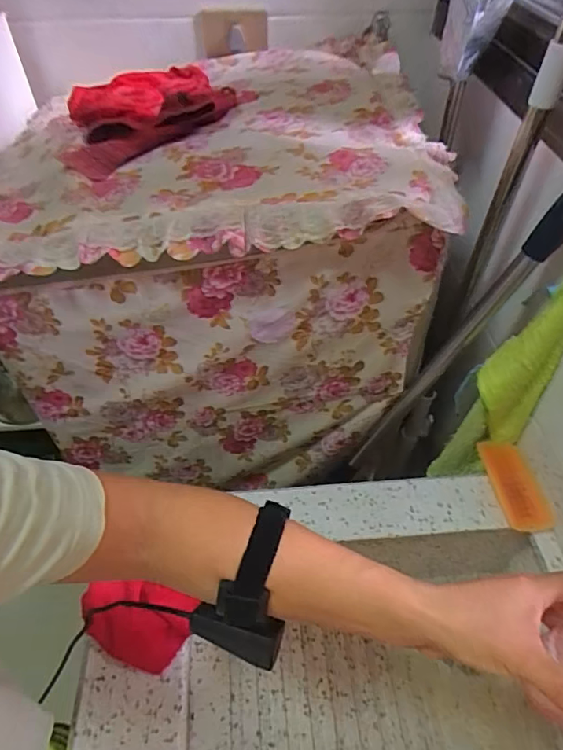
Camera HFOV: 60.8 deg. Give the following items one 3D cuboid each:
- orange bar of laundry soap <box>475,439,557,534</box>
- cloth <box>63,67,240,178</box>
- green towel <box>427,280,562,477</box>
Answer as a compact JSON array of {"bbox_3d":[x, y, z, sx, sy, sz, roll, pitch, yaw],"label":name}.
[{"bbox_3d":[0.311,0.145,0.641,0.052,0.032,0.126,-9,49,-8],"label":"orange bar of laundry soap"},{"bbox_3d":[-0.203,-0.374,0.674,0.250,0.054,0.201,-31,56,-24],"label":"cloth"},{"bbox_3d":[0.304,0.029,0.661,0.083,0.406,0.074,30,55,23],"label":"green towel"}]

